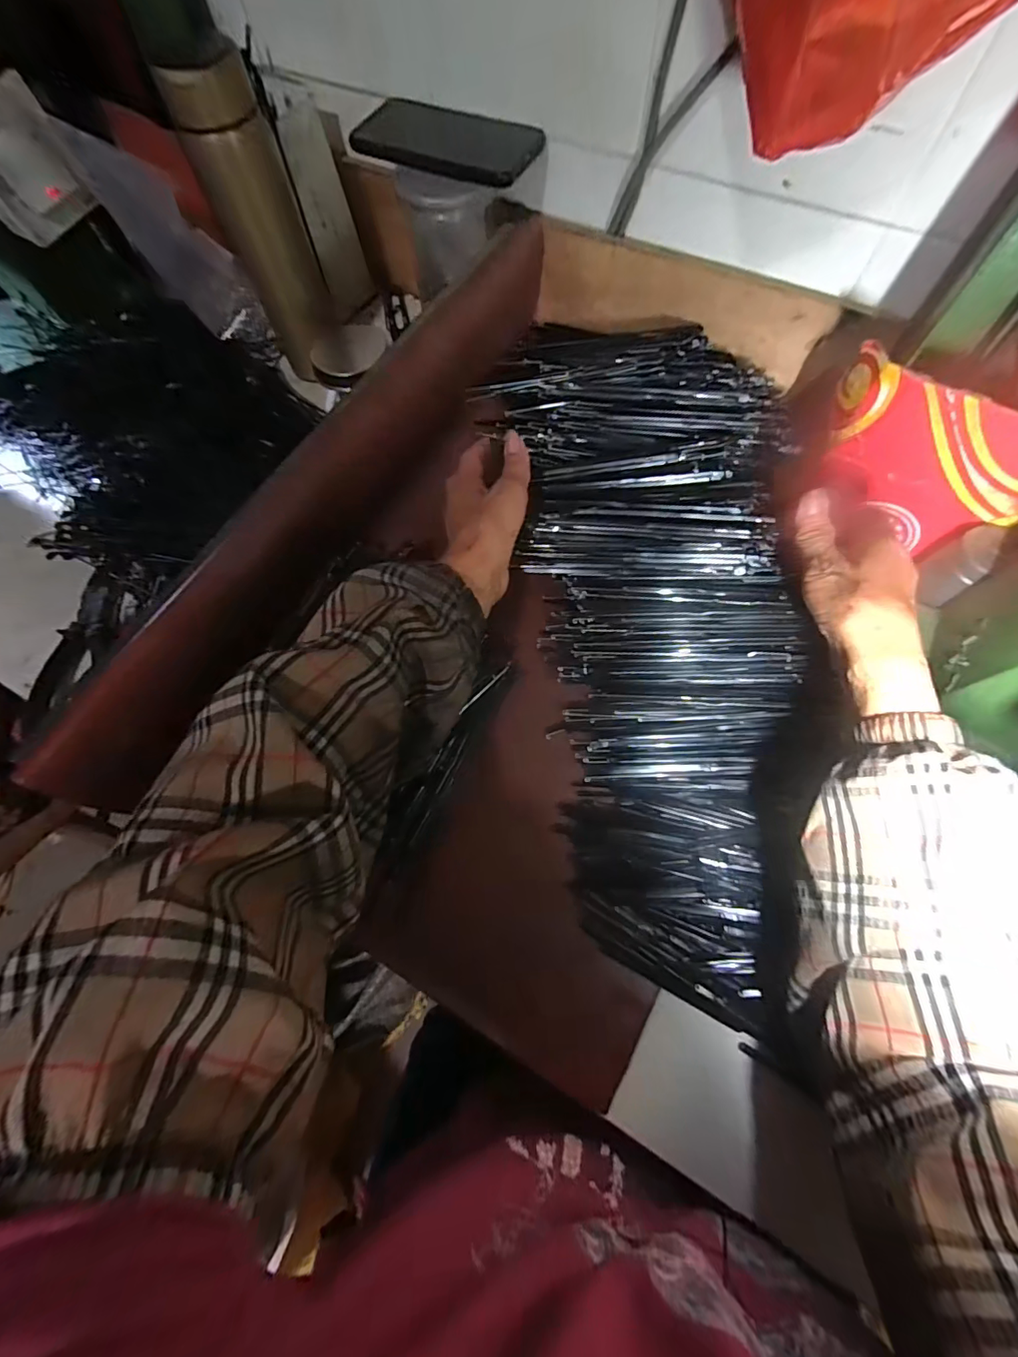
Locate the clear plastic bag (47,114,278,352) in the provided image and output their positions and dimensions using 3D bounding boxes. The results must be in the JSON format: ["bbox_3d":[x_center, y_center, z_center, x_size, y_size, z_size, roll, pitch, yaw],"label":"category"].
[{"bbox_3d":[-0.335,-0.440,0.493,0.070,0.203,0.045,4,67,33],"label":"clear plastic bag"}]

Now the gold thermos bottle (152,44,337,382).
[{"bbox_3d":[-0.220,-0.409,0.444,0.068,0.209,0.071,-21,70,-6],"label":"gold thermos bottle"}]

